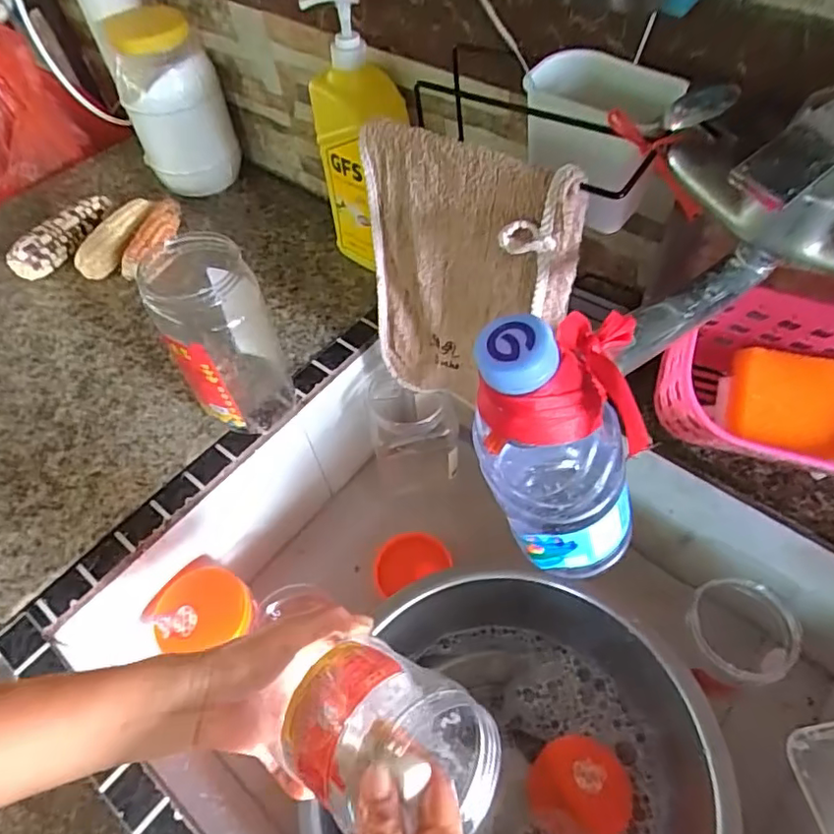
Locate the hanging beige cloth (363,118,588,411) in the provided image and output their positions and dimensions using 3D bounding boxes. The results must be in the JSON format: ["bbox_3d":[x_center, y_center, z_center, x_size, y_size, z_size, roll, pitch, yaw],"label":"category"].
[{"bbox_3d":[0.036,-0.096,0.499,0.175,0.273,0.028,25,61,21],"label":"hanging beige cloth"}]

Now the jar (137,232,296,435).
[{"bbox_3d":[-0.177,-0.070,0.554,0.086,0.173,0.096,-25,56,-12],"label":"jar"}]

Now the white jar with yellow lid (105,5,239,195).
[{"bbox_3d":[-0.309,-0.395,0.773,0.119,0.201,0.107,-21,56,-9],"label":"white jar with yellow lid"}]

